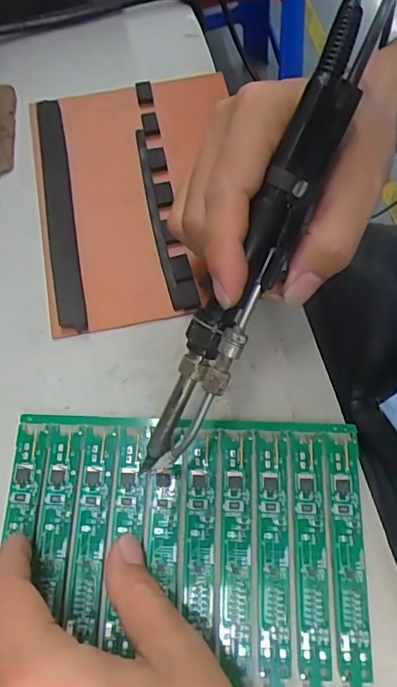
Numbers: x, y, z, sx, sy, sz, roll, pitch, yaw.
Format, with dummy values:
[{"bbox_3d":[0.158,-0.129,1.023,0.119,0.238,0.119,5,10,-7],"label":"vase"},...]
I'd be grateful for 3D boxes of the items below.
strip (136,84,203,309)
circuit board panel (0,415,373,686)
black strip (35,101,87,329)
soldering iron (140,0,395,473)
[{"bbox_3d":[-0.024,-0.094,0.324,0.018,0.009,0.163,-11,67,-4],"label":"strip"},{"bbox_3d":[-0.007,0.094,0.244,0.163,0.005,0.118,1,66,2],"label":"circuit board panel"},{"bbox_3d":[-0.084,-0.083,0.317,0.015,0.010,0.160,-10,67,-3],"label":"black strip"},{"bbox_3d":[0.024,-0.036,0.227,0.026,0.022,0.214,28,102,12],"label":"soldering iron"}]

